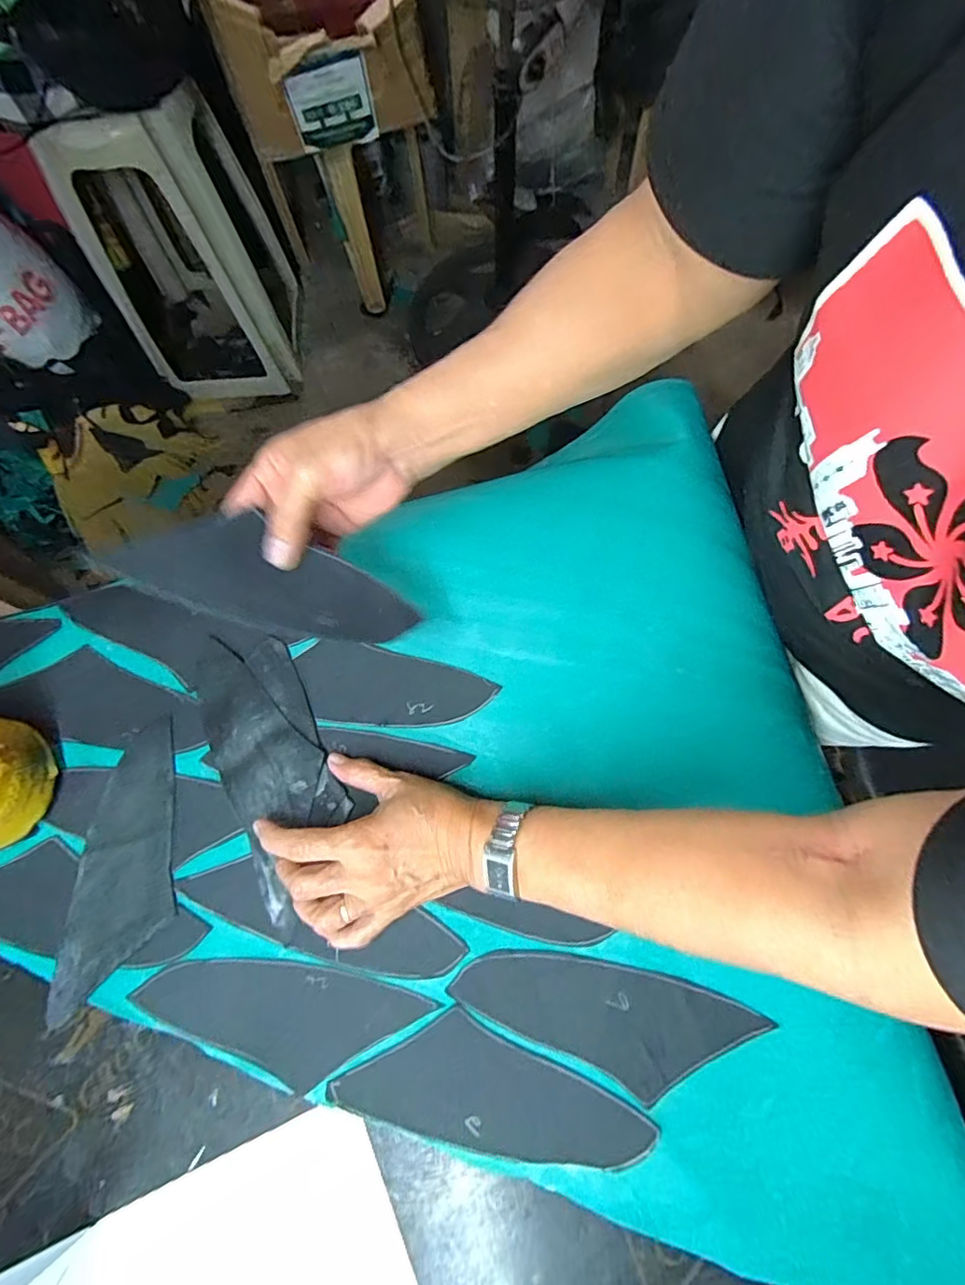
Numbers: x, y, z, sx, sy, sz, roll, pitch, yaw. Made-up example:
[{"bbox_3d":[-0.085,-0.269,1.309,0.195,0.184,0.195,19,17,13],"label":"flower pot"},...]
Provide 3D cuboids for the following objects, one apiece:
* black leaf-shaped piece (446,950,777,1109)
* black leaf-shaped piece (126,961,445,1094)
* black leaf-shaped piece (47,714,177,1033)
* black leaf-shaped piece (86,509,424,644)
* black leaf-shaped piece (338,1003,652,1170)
[{"bbox_3d":[0.081,0.250,0.369,0.194,0.008,0.071,18,76,7],"label":"black leaf-shaped piece"},{"bbox_3d":[-0.135,0.247,0.366,0.181,0.004,0.066,15,76,7],"label":"black leaf-shaped piece"},{"bbox_3d":[-0.255,0.156,0.394,0.067,0.004,0.192,1,72,0],"label":"black leaf-shaped piece"},{"bbox_3d":[-0.130,-0.039,0.337,0.175,0.009,0.061,14,70,-10],"label":"black leaf-shaped piece"},{"bbox_3d":[0.008,0.293,0.357,0.198,0.009,0.071,11,75,6],"label":"black leaf-shaped piece"}]

